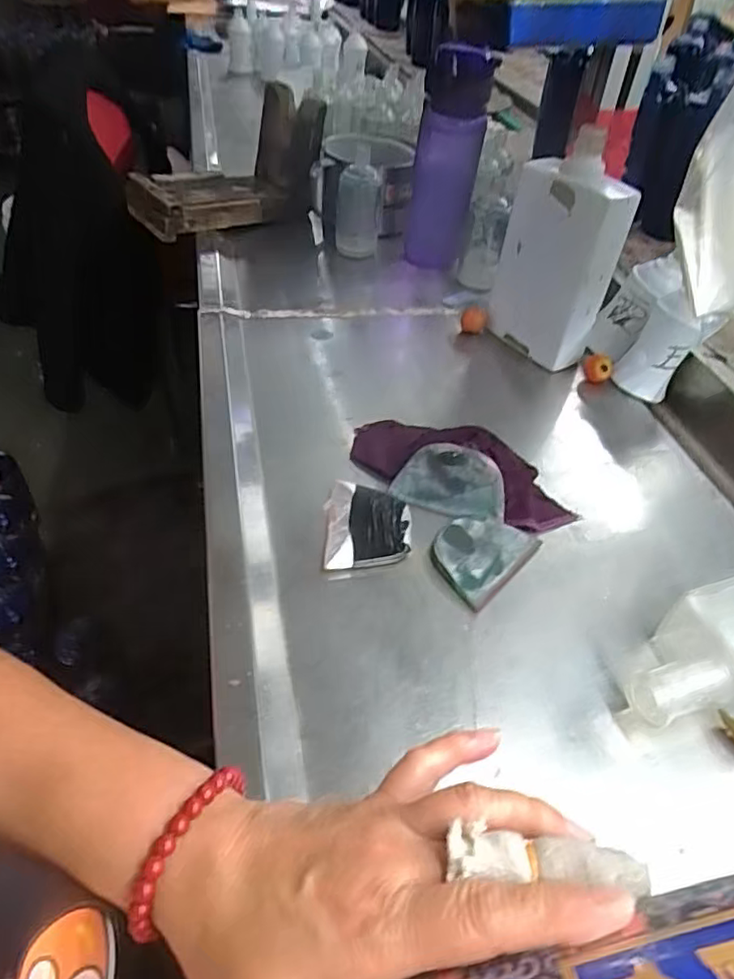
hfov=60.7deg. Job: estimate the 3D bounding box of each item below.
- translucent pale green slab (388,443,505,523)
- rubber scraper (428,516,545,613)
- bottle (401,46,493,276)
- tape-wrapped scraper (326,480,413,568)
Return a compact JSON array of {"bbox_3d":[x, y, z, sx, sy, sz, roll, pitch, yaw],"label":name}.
[{"bbox_3d":[0.064,-0.007,0.478,0.083,0.010,0.053,12,75,14],"label":"translucent pale green slab"},{"bbox_3d":[0.080,0.041,0.442,0.056,0.004,0.081,33,51,27],"label":"rubber scraper"},{"bbox_3d":[0.092,-0.386,0.745,0.078,0.228,0.075,6,44,2],"label":"bottle"},{"bbox_3d":[0.000,0.023,0.452,0.060,0.004,0.080,0,44,-4],"label":"tape-wrapped scraper"}]

